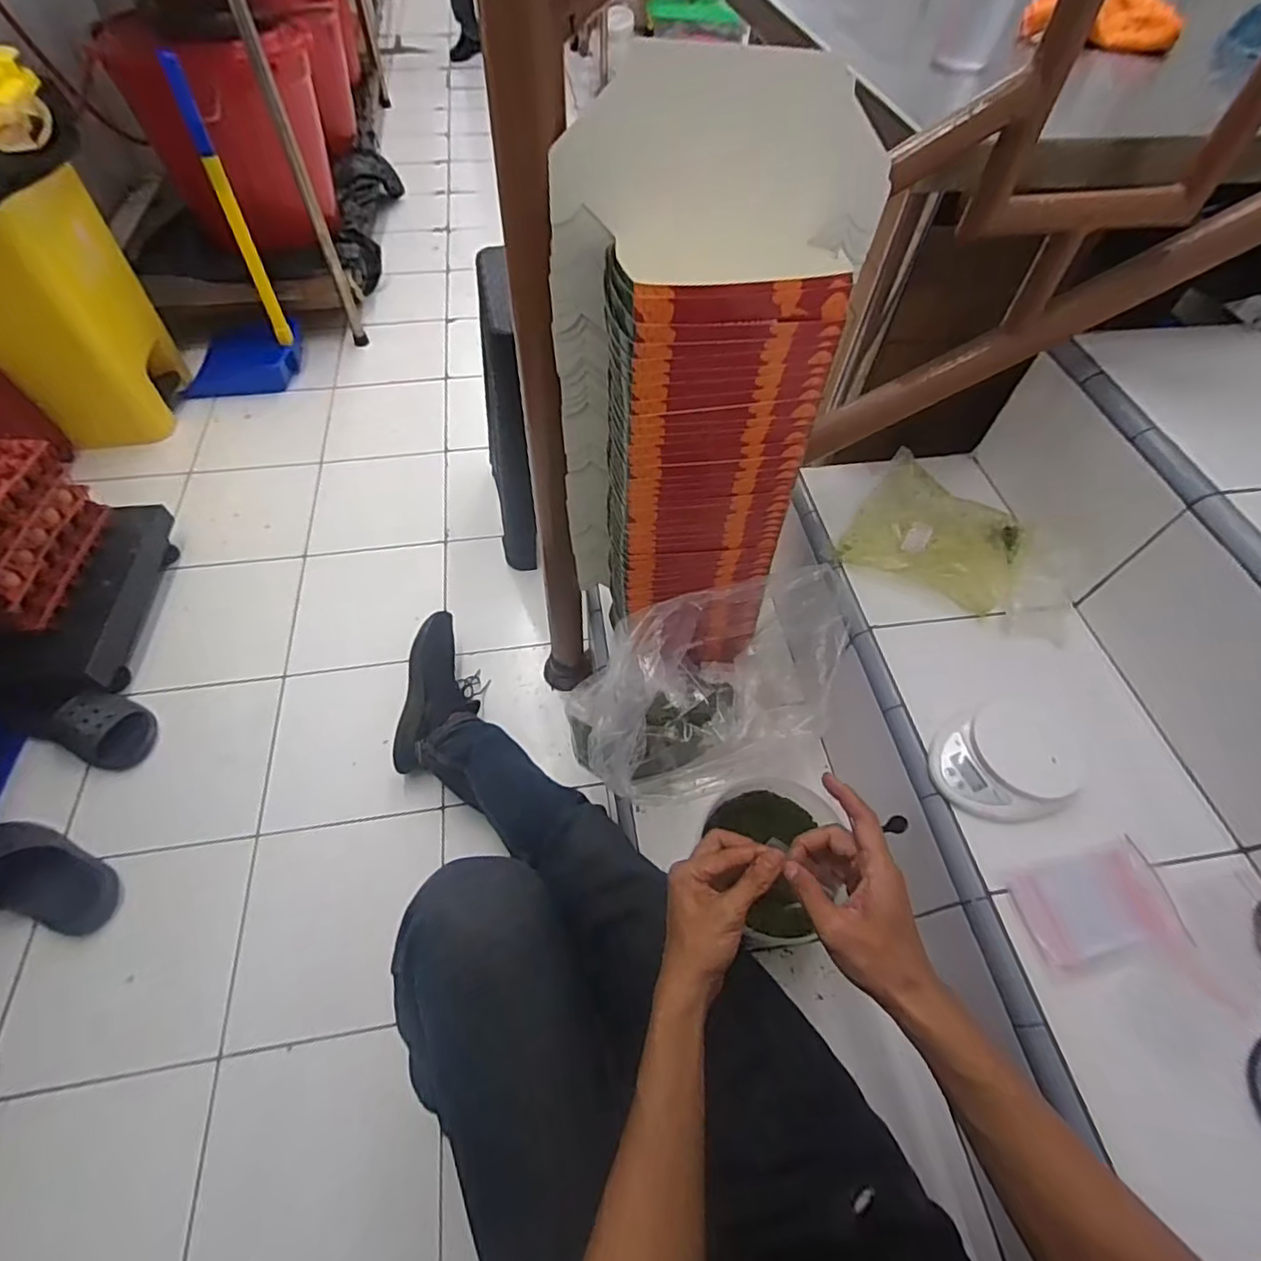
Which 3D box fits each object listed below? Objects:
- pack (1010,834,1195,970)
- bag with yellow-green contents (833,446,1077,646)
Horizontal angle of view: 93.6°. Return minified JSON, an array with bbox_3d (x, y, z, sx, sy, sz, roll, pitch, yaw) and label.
[{"bbox_3d":[0.417,0.244,0.531,0.136,0.014,0.080,-6,57,-7],"label":"pack"},{"bbox_3d":[0.419,-0.108,0.743,0.266,0.059,0.167,24,59,12],"label":"bag with yellow-green contents"}]

